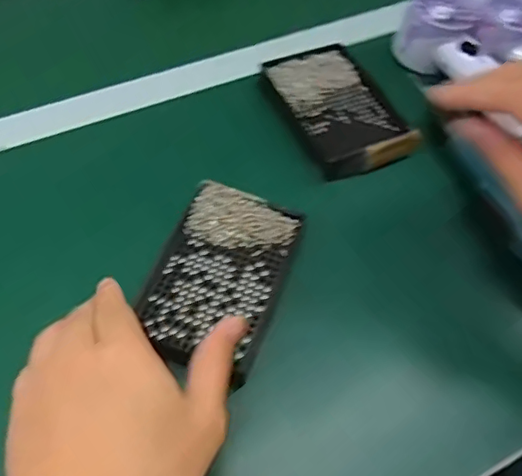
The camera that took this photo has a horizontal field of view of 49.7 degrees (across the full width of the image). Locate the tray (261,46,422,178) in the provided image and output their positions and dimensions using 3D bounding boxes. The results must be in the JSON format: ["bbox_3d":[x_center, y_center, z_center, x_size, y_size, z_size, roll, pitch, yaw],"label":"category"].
[{"bbox_3d":[0.070,-0.117,0.507,0.089,0.017,0.150,-22,60,-17],"label":"tray"}]

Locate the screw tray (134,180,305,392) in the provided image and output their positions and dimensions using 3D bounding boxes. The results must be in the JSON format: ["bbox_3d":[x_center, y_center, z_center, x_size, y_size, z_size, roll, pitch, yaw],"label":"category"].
[{"bbox_3d":[-0.030,0.025,0.403,0.088,0.013,0.137,17,56,8],"label":"screw tray"}]

